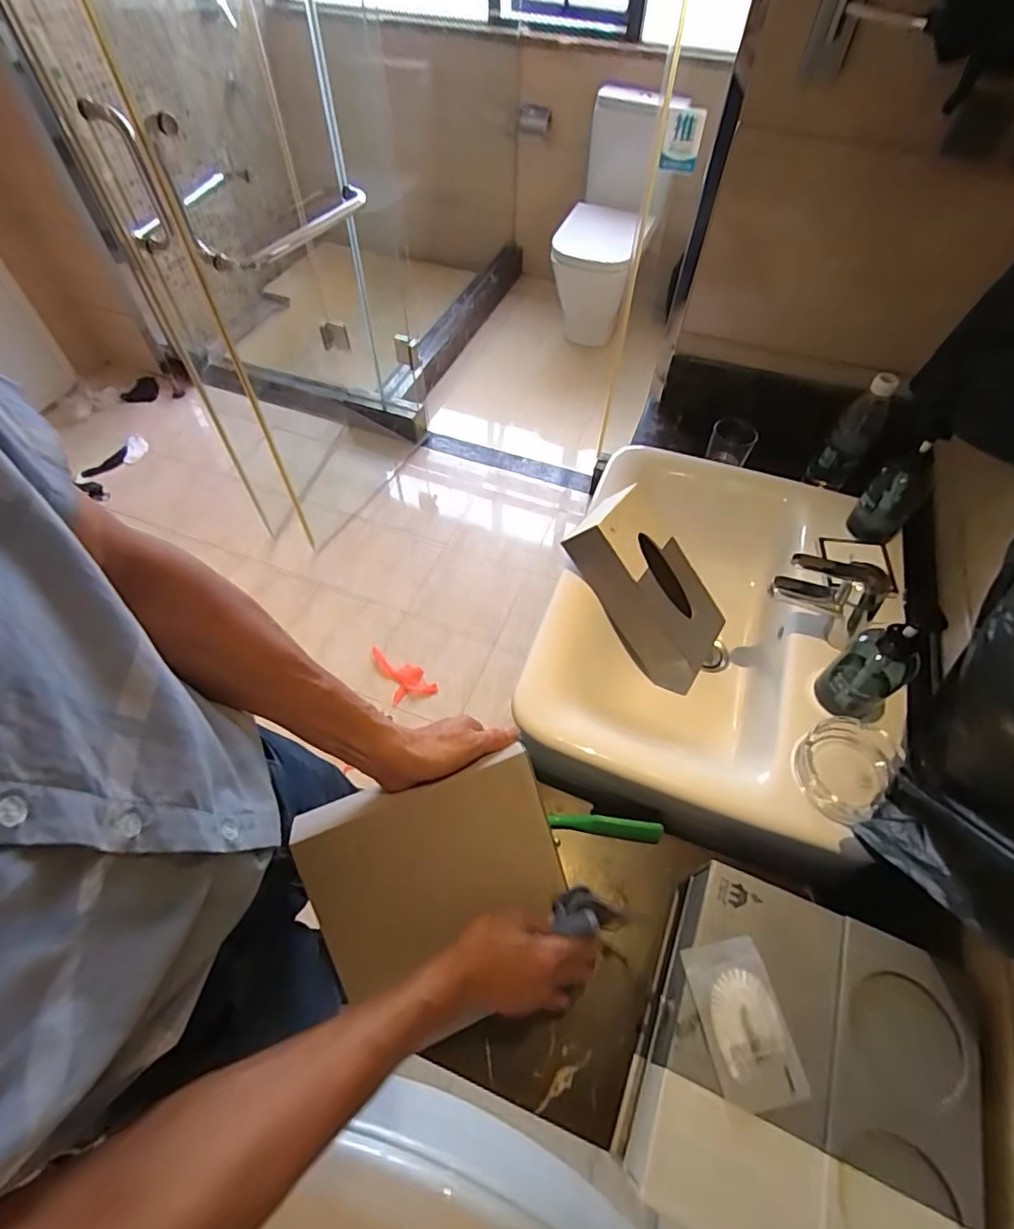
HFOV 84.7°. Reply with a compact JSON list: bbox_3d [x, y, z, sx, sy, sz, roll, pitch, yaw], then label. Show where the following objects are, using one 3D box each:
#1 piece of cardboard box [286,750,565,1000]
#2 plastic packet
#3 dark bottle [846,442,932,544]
[{"bbox_3d":[-0.066,0.221,0.494,0.213,0.015,0.148,-16,74,-11],"label":"piece of cardboard box"},{"bbox_3d":[0.192,0.334,0.456,0.068,0.005,0.112,-10,57,-8],"label":"plastic packet"},{"bbox_3d":[0.513,-0.154,0.745,0.056,0.135,0.066,-37,64,-23],"label":"dark bottle"}]

